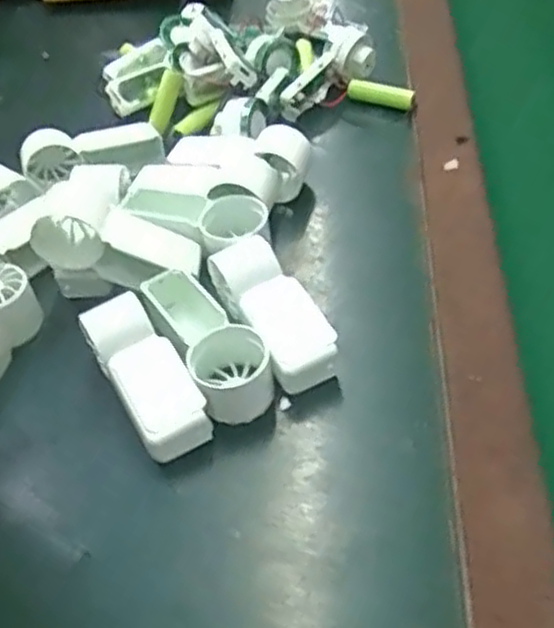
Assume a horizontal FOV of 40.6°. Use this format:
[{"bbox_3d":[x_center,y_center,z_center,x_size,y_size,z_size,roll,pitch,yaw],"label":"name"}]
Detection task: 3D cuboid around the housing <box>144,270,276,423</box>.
[{"bbox_3d":[-0.041,0.014,0.396,0.041,0.044,0.094,-32,53,-22],"label":"housing"}]

